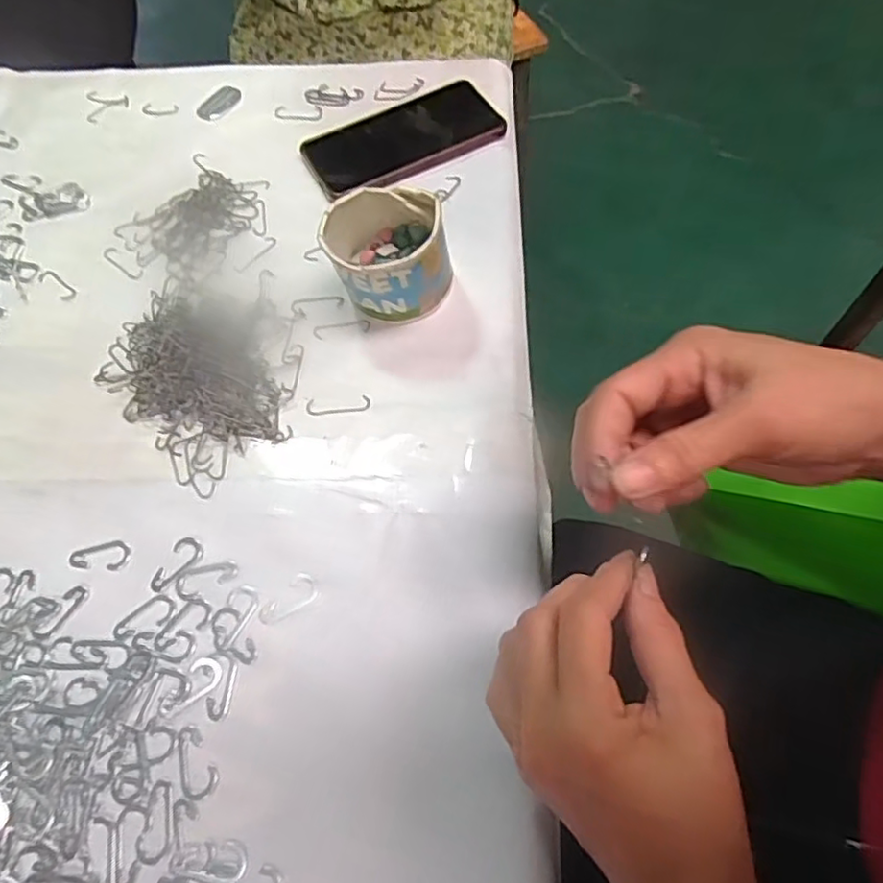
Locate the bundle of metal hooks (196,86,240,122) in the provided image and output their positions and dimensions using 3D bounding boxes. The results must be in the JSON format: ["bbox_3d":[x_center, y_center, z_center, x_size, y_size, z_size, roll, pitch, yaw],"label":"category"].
[{"bbox_3d":[-0.209,-0.320,0.597,0.029,0.005,0.047,28,67,16],"label":"bundle of metal hooks"}]

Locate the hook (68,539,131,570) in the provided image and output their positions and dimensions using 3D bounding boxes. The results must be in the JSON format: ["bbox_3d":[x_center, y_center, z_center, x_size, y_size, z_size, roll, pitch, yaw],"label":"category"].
[{"bbox_3d":[-0.211,0.070,0.391,0.035,0.004,0.019,1,62,3],"label":"hook"}]

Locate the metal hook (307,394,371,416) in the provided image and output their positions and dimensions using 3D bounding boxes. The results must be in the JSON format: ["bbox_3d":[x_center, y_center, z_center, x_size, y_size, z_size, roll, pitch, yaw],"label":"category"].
[{"bbox_3d":[-0.071,-0.025,0.432,0.043,0.004,0.013,-4,62,1],"label":"metal hook"}]

